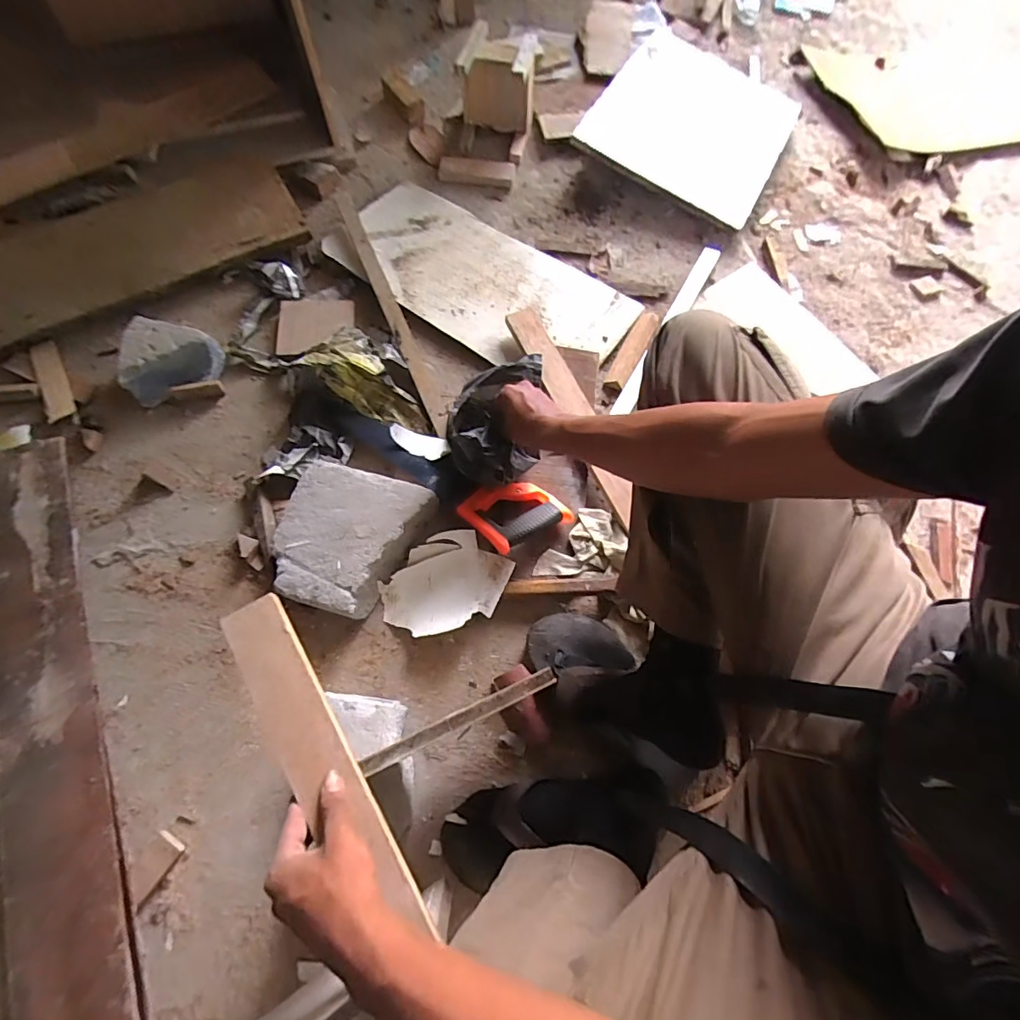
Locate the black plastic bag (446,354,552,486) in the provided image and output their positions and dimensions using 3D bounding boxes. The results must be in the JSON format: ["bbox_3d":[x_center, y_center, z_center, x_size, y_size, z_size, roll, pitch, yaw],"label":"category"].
[{"bbox_3d":[-0.021,-0.118,0.696,0.123,0.103,0.144,0,69,-2],"label":"black plastic bag"}]

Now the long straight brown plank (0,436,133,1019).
[{"bbox_3d":[-0.517,0.378,0.583,0.132,0.059,1.089,-22,71,-10],"label":"long straight brown plank"}]

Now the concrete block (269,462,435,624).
[{"bbox_3d":[-0.227,0.042,0.720,0.187,0.061,0.204,19,69,6],"label":"concrete block"}]

